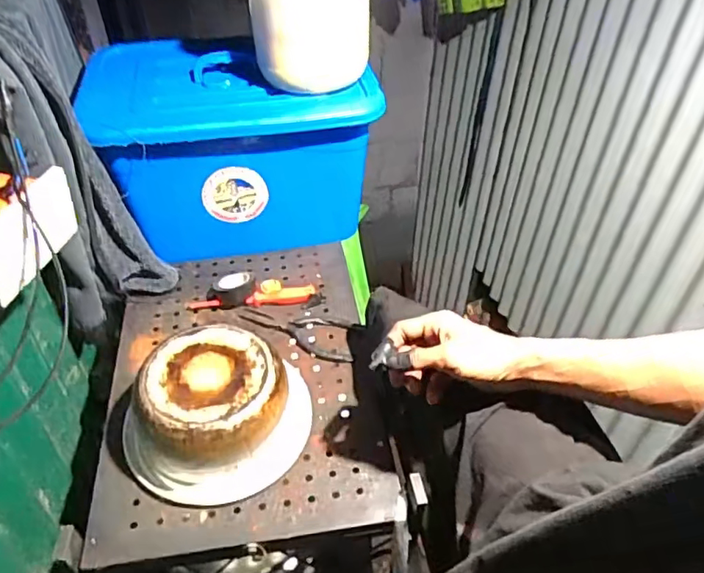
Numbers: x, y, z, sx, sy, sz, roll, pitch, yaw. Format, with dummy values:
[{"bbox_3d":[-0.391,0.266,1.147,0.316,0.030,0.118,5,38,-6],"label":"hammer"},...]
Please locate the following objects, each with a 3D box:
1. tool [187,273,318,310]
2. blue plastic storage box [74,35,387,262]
[{"bbox_3d":[-0.136,0.004,0.759,0.163,0.029,0.042,-3,41,-5],"label":"tool"},{"bbox_3d":[-0.167,-0.208,0.843,0.370,0.226,0.268,-7,42,-11],"label":"blue plastic storage box"}]

